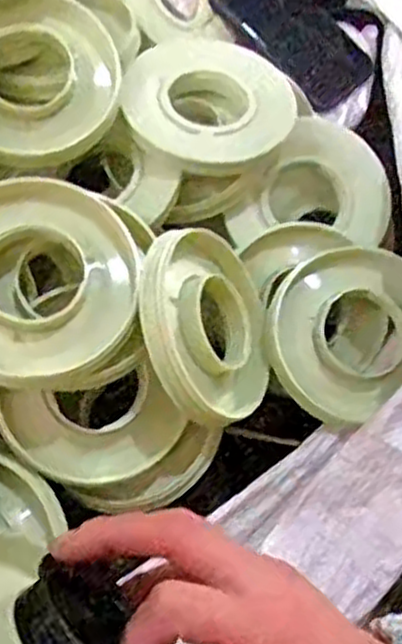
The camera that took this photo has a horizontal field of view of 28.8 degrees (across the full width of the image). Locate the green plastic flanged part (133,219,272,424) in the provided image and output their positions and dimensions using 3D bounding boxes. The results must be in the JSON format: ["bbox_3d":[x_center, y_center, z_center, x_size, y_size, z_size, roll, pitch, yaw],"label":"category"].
[{"bbox_3d":[0.003,0.001,0.522,0.125,0.022,0.128,-11,83,-54],"label":"green plastic flanged part"}]

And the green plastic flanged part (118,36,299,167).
[{"bbox_3d":[0.004,-0.172,0.605,0.131,0.026,0.124,1,57,-2],"label":"green plastic flanged part"}]

